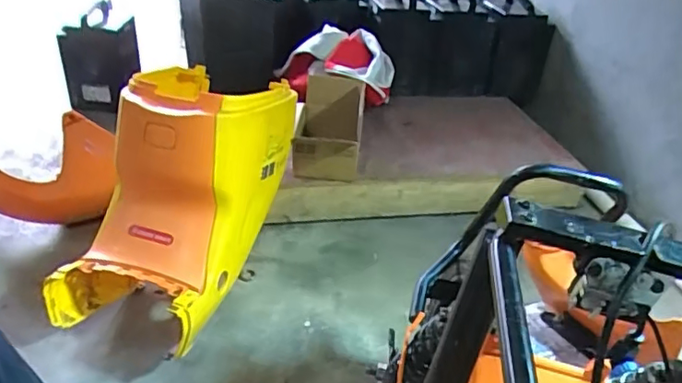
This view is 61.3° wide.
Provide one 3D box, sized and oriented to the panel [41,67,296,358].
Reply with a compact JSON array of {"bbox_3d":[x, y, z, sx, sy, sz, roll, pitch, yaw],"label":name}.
[{"bbox_3d":[-0.287,-0.009,1.078,0.276,0.352,0.476,12,35,10],"label":"panel"}]

